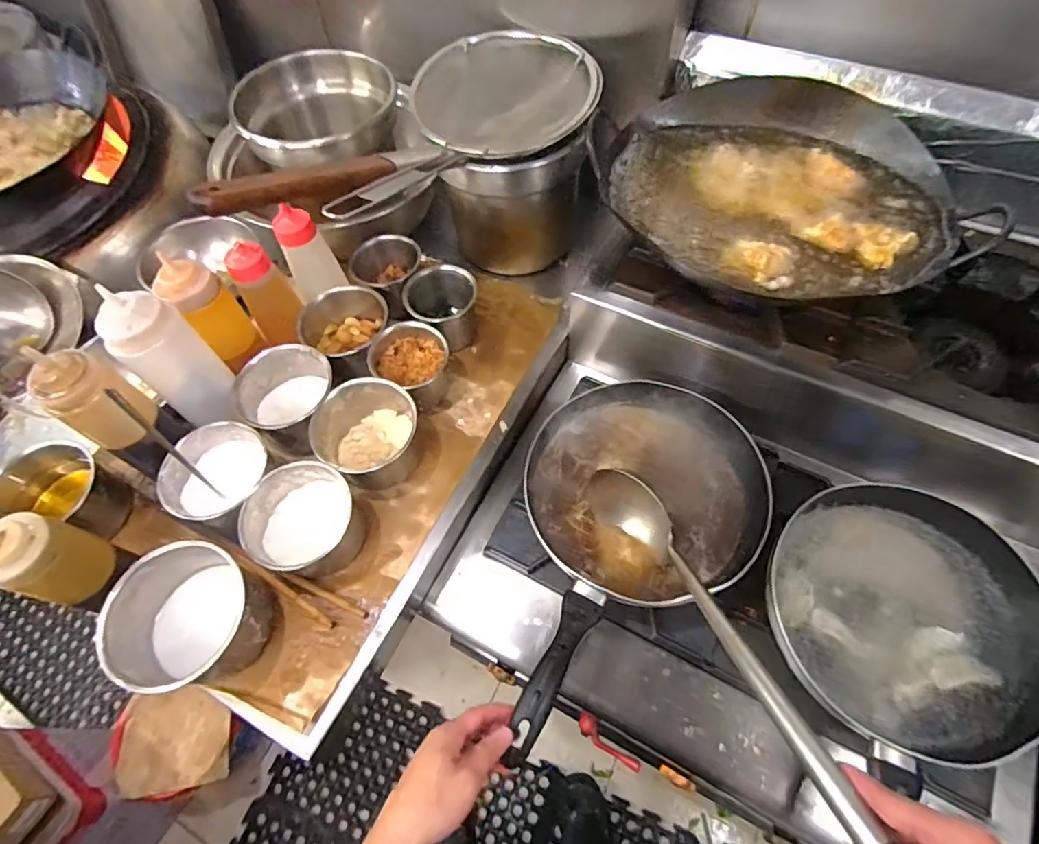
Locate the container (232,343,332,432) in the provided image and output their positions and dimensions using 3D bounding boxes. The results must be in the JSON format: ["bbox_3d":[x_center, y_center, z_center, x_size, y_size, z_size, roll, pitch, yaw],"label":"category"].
[{"bbox_3d":[-0.292,-0.031,0.695,0.120,0.092,0.112,-1,59,2],"label":"container"}]

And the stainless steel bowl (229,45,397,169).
[{"bbox_3d":[-0.298,-0.460,0.804,0.231,0.088,0.177,-22,61,-10],"label":"stainless steel bowl"}]

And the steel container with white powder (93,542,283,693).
[{"bbox_3d":[-0.337,0.209,0.557,0.131,0.094,0.127,-1,59,2],"label":"steel container with white powder"}]

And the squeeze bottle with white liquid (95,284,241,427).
[{"bbox_3d":[-0.379,-0.055,0.614,0.076,0.202,0.079,36,67,21],"label":"squeeze bottle with white liquid"}]

